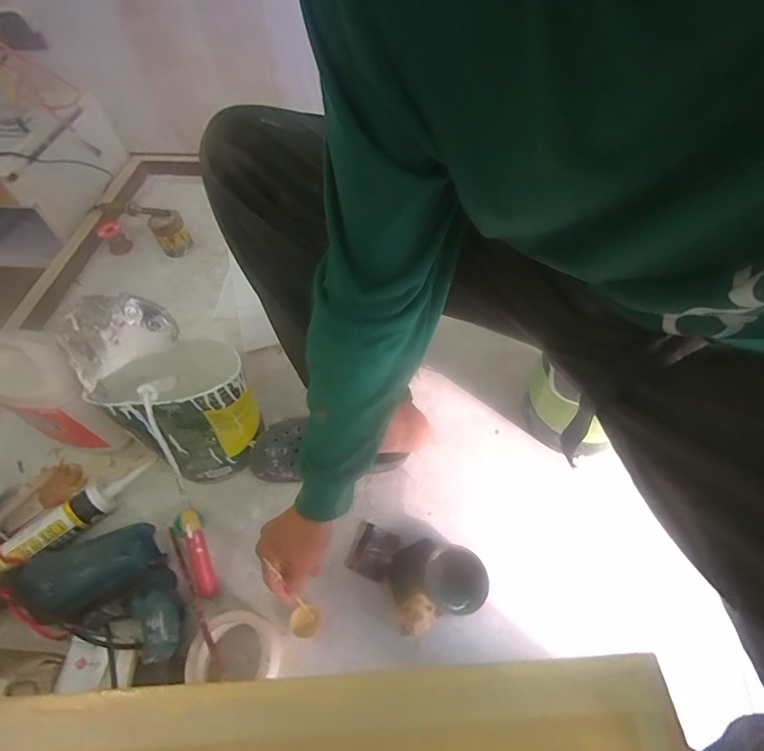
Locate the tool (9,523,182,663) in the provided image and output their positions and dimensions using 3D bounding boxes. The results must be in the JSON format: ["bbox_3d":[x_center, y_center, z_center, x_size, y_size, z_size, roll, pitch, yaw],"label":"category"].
[{"bbox_3d":[-0.361,0.275,0.585,0.240,0.067,0.139,13,58,11],"label":"tool"}]

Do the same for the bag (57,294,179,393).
[{"bbox_3d":[-0.340,-0.054,0.543,0.129,0.091,0.052,-34,61,-18],"label":"bag"}]

